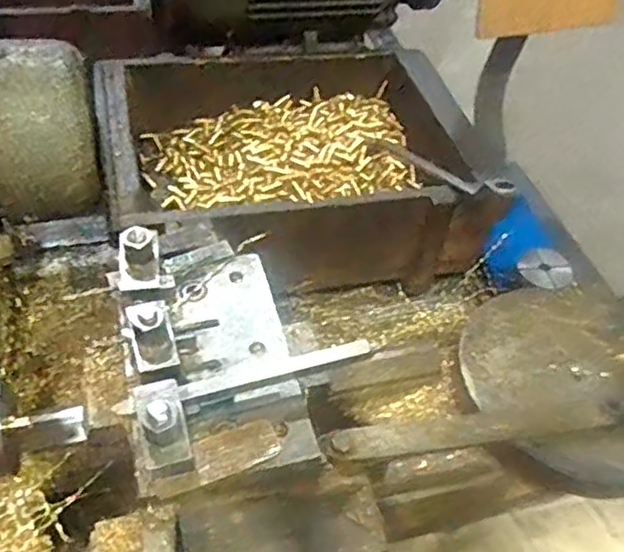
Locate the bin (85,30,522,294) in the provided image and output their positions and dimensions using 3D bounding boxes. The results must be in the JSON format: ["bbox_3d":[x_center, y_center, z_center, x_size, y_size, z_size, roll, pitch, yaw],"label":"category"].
[{"bbox_3d":[-0.029,-0.142,0.804,0.418,0.126,0.342,-5,49,-11],"label":"bin"}]

